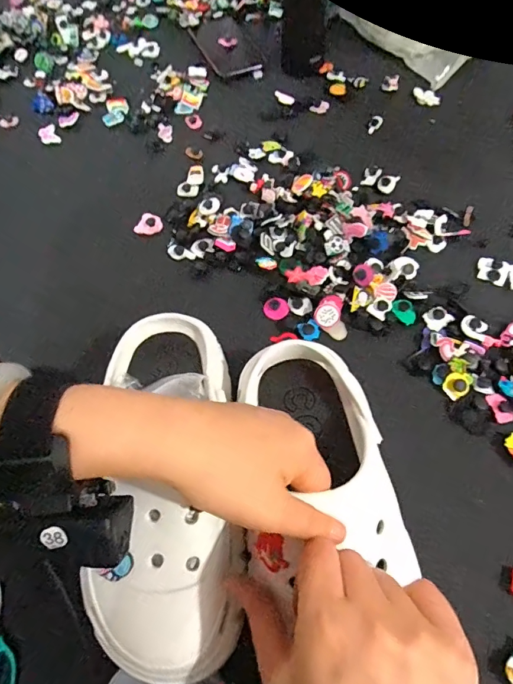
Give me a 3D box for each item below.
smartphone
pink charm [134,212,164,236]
[{"bbox_3d":[-0.049,-0.474,0.663,0.080,0.010,0.169,-19,63,-8],"label":"smartphone"},{"bbox_3d":[-0.125,-0.138,0.490,0.028,0.005,0.031,21,64,13],"label":"pink charm"}]

